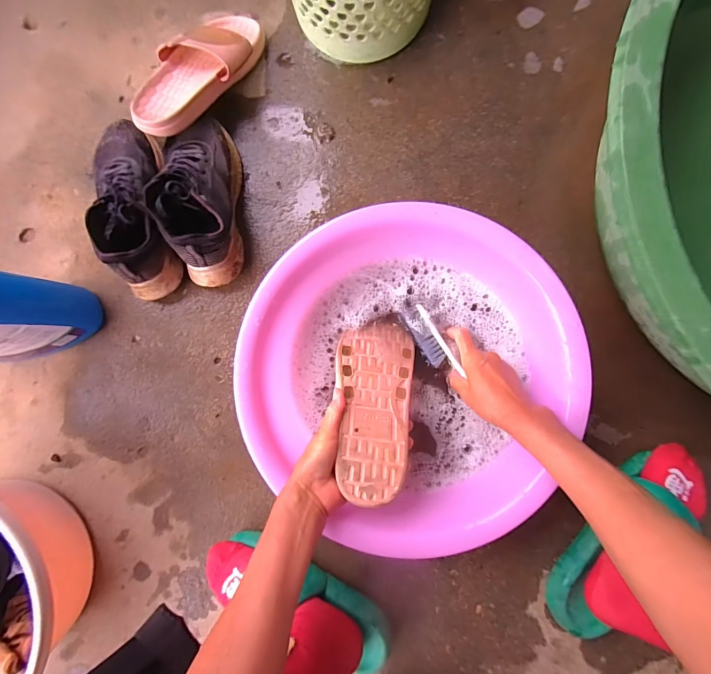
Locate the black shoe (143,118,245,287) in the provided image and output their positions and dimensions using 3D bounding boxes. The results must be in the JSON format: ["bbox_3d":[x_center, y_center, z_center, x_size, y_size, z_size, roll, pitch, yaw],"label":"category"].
[{"bbox_3d":[-0.220,-0.194,0.508,0.097,0.093,0.236,-3,86,3],"label":"black shoe"}]

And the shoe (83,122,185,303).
[{"bbox_3d":[-0.317,-0.184,0.515,0.090,0.092,0.249,-13,86,2],"label":"shoe"}]

